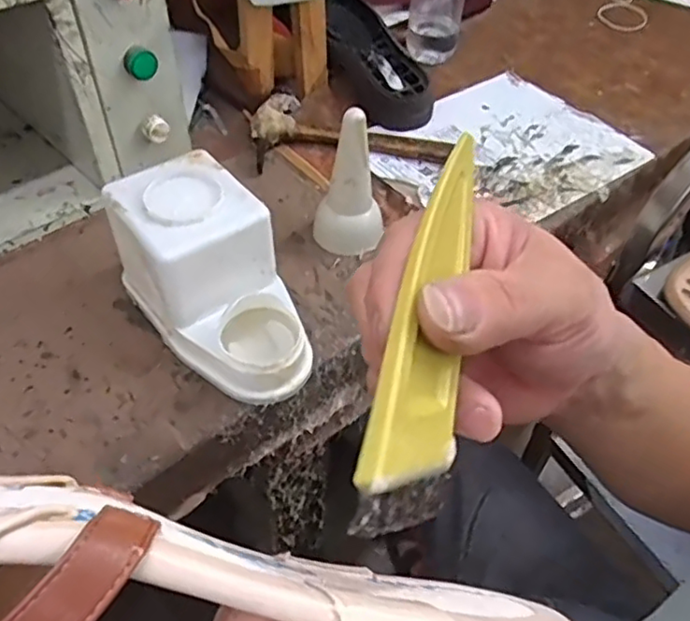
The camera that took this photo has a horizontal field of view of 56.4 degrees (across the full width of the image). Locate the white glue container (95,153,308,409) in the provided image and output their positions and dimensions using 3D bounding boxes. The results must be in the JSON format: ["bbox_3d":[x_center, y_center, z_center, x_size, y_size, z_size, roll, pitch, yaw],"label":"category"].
[{"bbox_3d":[-0.107,-0.030,0.532,0.109,0.109,0.198,-34,58,-28],"label":"white glue container"}]

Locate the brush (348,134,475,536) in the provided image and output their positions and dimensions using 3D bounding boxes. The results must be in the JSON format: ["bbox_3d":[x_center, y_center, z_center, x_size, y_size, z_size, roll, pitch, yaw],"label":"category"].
[{"bbox_3d":[0.023,0.002,0.191,0.013,0.036,0.132,-11,49,36],"label":"brush"}]

